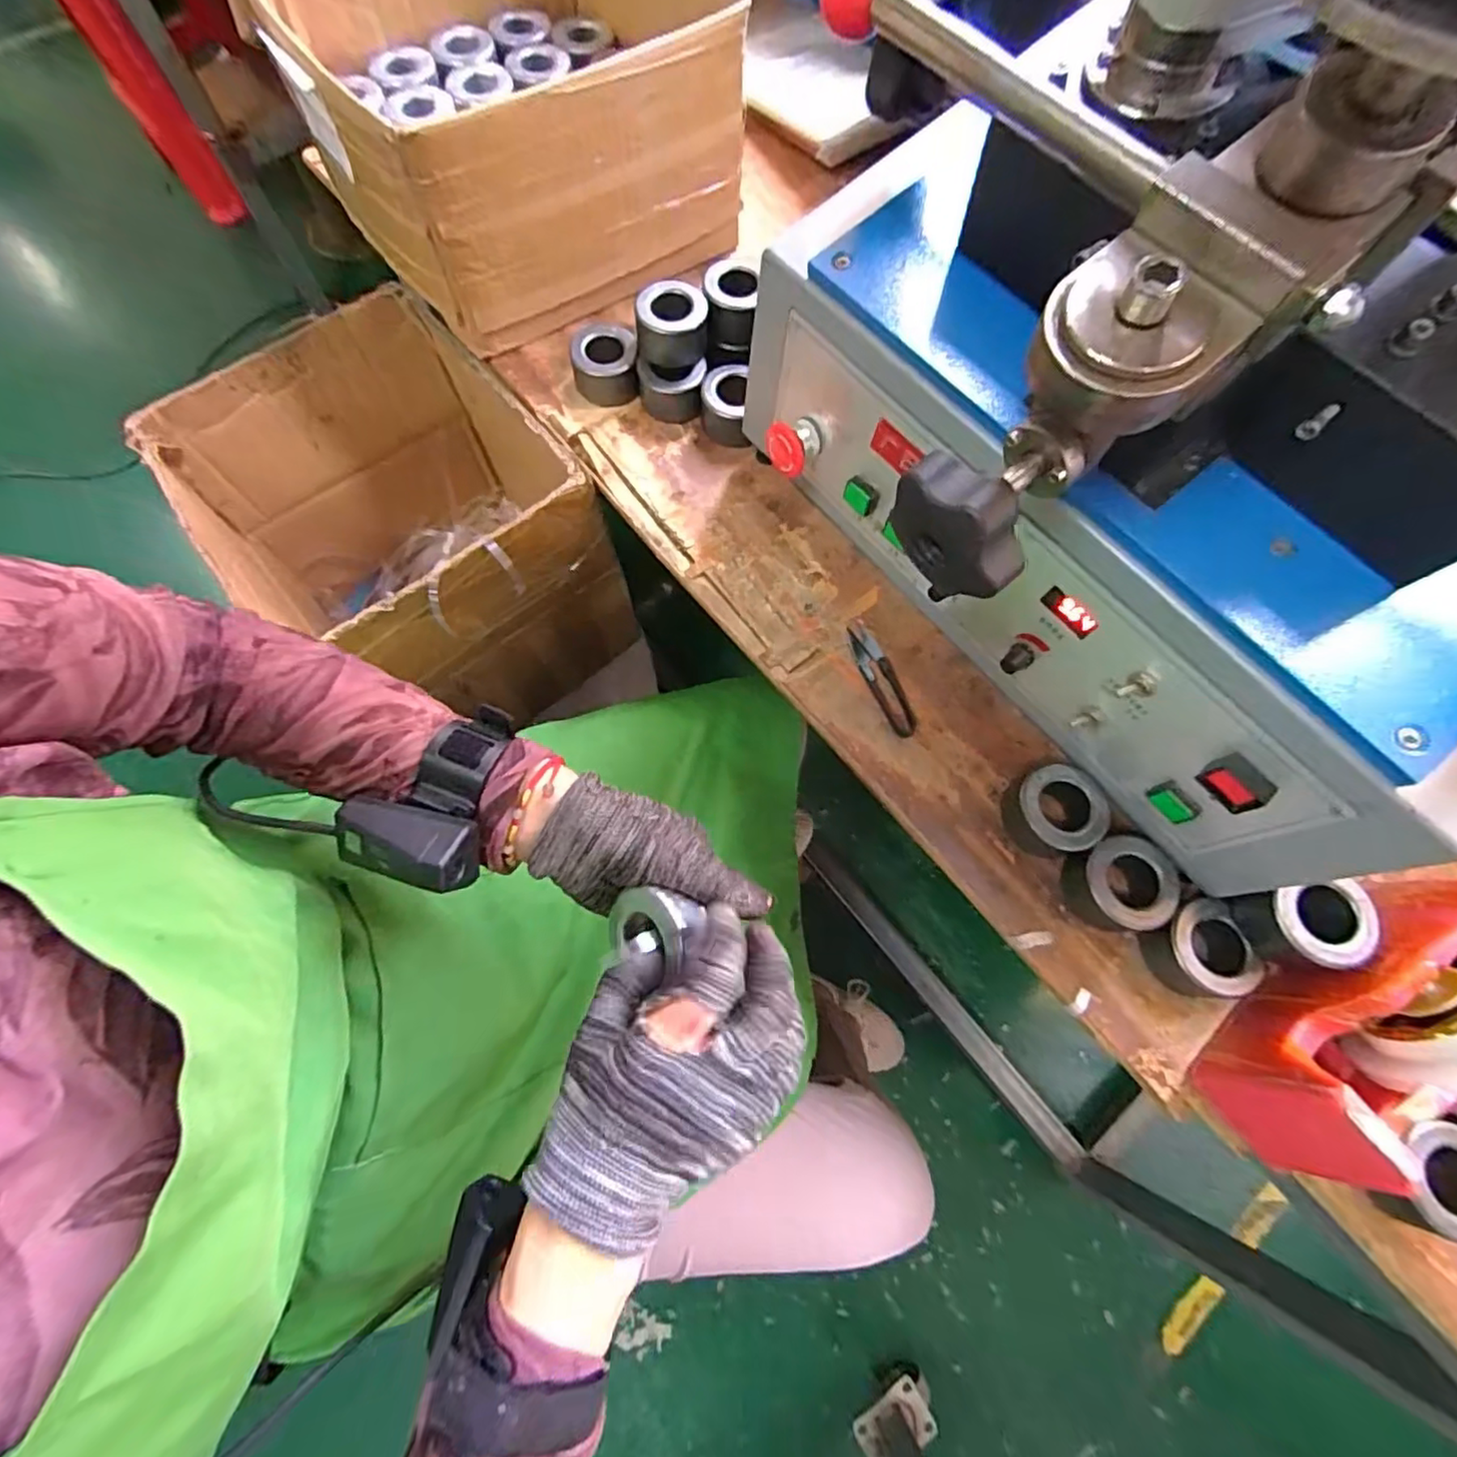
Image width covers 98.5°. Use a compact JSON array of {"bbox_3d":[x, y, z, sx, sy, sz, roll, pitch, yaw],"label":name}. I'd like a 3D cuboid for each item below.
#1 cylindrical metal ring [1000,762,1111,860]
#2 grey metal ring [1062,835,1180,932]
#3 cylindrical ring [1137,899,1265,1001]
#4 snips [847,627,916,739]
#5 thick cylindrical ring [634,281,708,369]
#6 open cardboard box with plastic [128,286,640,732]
[{"bbox_3d":[0.233,0.059,0.447,0.056,0.039,0.058,0,71,-1],"label":"cylindrical metal ring"},{"bbox_3d":[0.268,0.107,0.428,0.059,0.039,0.058,0,71,-1],"label":"grey metal ring"},{"bbox_3d":[0.313,0.147,0.419,0.055,0.039,0.059,0,71,-1],"label":"cylindrical ring"},{"bbox_3d":[0.123,-0.039,0.499,0.025,0.004,0.097,-23,73,-9],"label":"snips"},{"bbox_3d":[-0.047,-0.347,0.540,0.060,0.044,0.052,0,71,-1],"label":"thick cylindrical ring"},{"bbox_3d":[-0.323,-0.203,0.686,0.311,0.280,0.323,-35,75,-12],"label":"open cardboard box with plastic"}]

